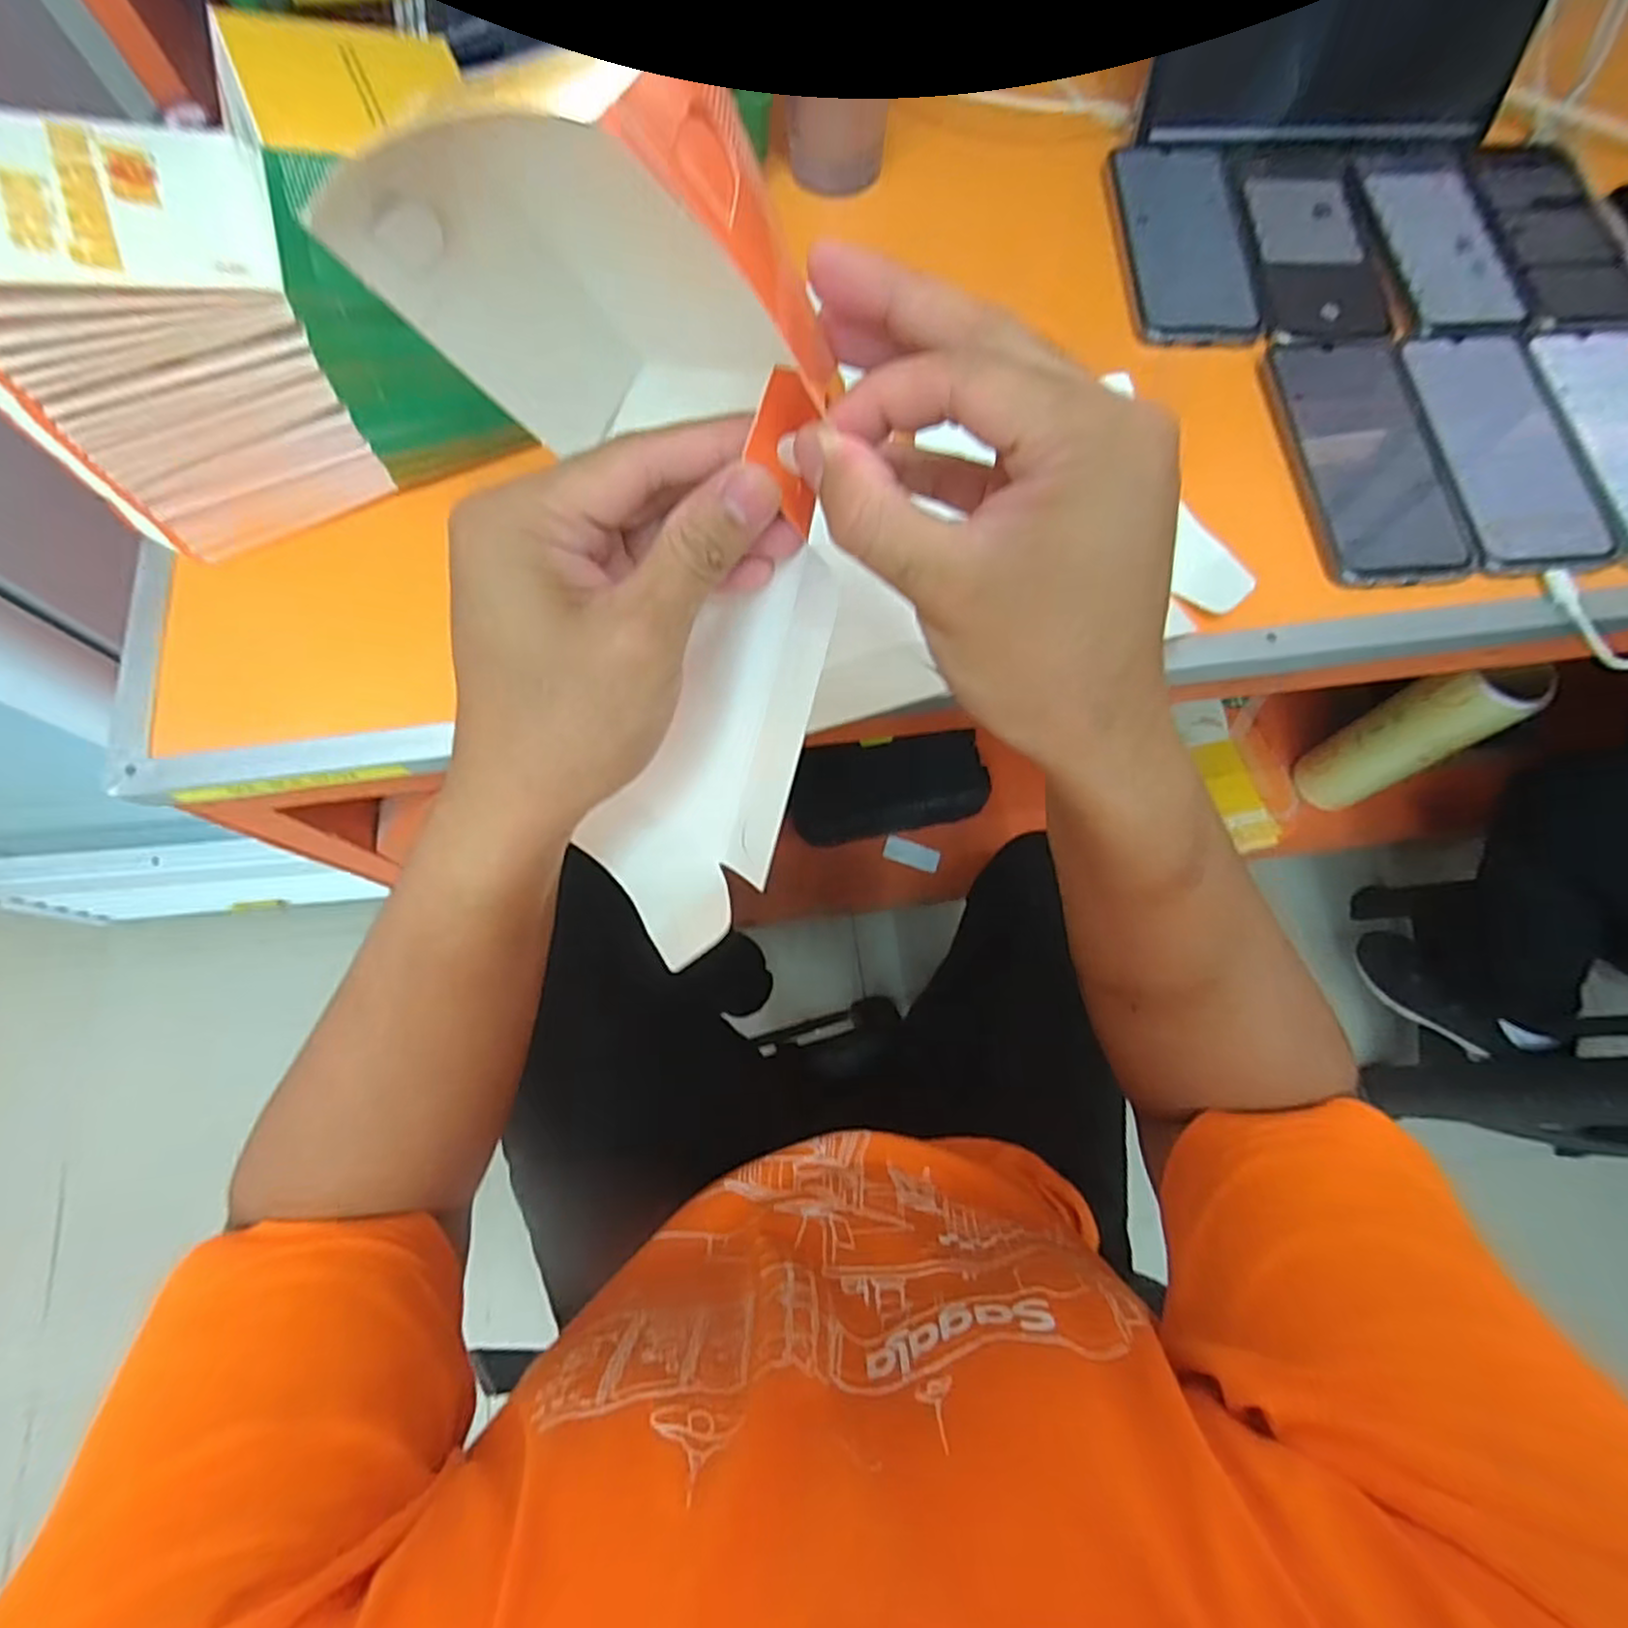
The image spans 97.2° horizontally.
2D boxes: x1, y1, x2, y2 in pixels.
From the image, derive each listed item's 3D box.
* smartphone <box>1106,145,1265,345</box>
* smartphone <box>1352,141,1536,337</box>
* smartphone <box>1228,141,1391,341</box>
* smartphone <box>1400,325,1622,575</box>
[{"bbox_3d":[0.241,-0.375,0.470,0.082,0.010,0.169,0,72,-2],"label":"smartphone"},{"bbox_3d":[0.414,-0.381,0.472,0.080,0.004,0.169,-2,72,-3],"label":"smartphone"},{"bbox_3d":[0.327,-0.378,0.472,0.082,0.010,0.170,0,72,-2],"label":"smartphone"},{"bbox_3d":[0.409,-0.219,0.416,0.079,0.013,0.175,-2,72,-3],"label":"smartphone"}]

